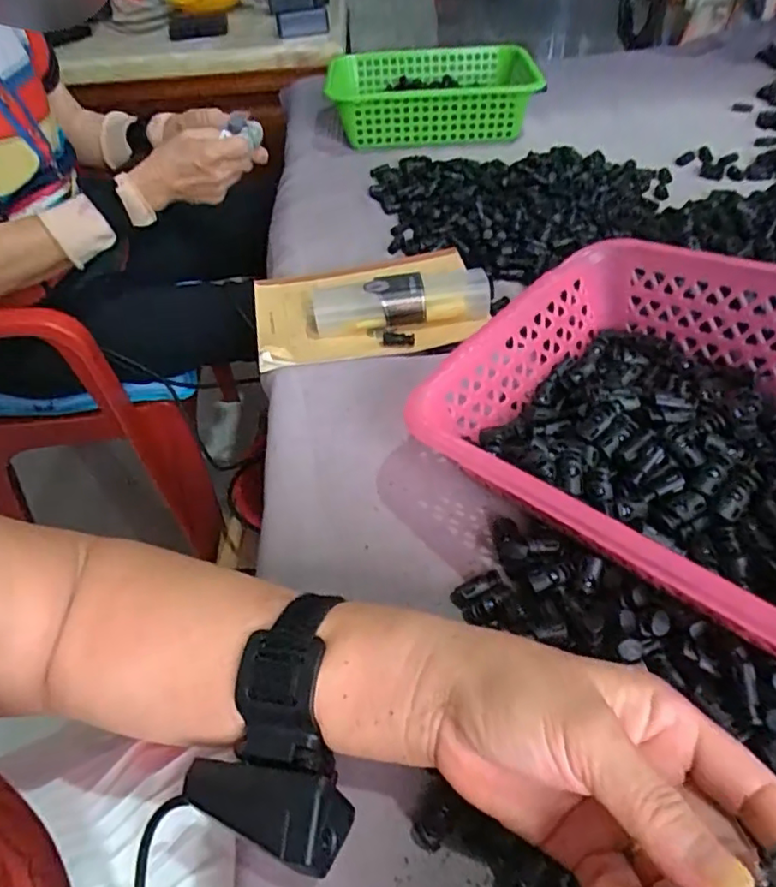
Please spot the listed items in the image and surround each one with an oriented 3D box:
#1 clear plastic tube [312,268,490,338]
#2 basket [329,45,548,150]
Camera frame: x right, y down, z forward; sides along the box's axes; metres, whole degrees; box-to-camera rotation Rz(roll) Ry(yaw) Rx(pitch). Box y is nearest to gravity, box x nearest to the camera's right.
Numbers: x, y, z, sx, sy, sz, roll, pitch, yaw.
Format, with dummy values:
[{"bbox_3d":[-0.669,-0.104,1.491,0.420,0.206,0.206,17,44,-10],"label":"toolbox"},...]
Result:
[{"bbox_3d":[0.011,-0.127,0.530,0.152,0.038,0.037,-7,47,-3],"label":"clear plastic tube"},{"bbox_3d":[0.062,-0.505,0.873,0.294,0.082,0.206,-11,48,-4],"label":"basket"}]

